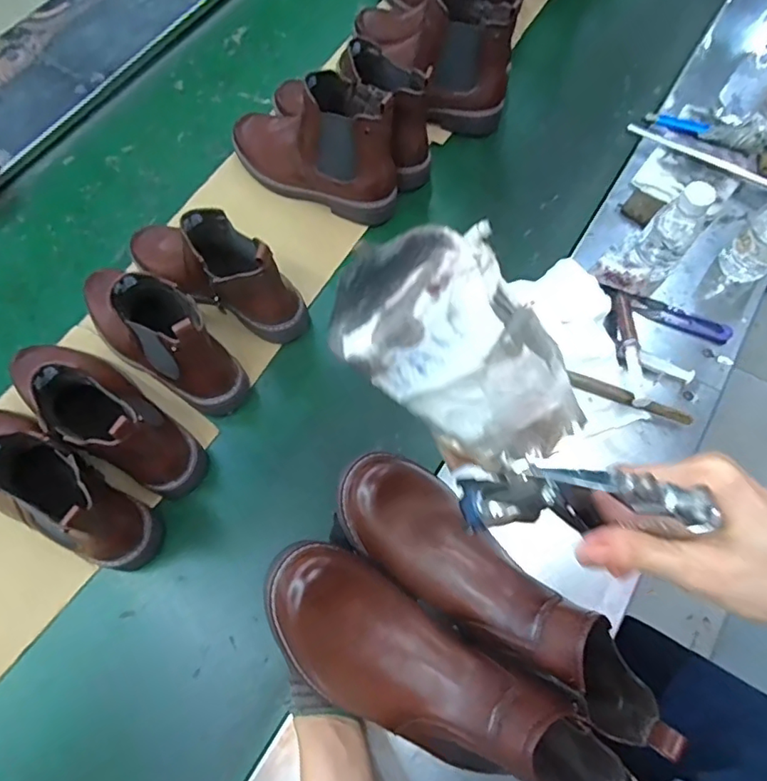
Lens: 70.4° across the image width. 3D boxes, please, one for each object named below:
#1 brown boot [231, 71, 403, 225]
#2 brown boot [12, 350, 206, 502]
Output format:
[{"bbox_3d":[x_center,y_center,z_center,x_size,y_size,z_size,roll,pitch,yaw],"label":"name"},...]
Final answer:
[{"bbox_3d":[-0.104,-0.339,0.740,0.266,0.171,0.084,24,69,10],"label":"brown boot"},{"bbox_3d":[-0.320,0.005,0.591,0.260,0.178,0.085,37,72,15],"label":"brown boot"}]

